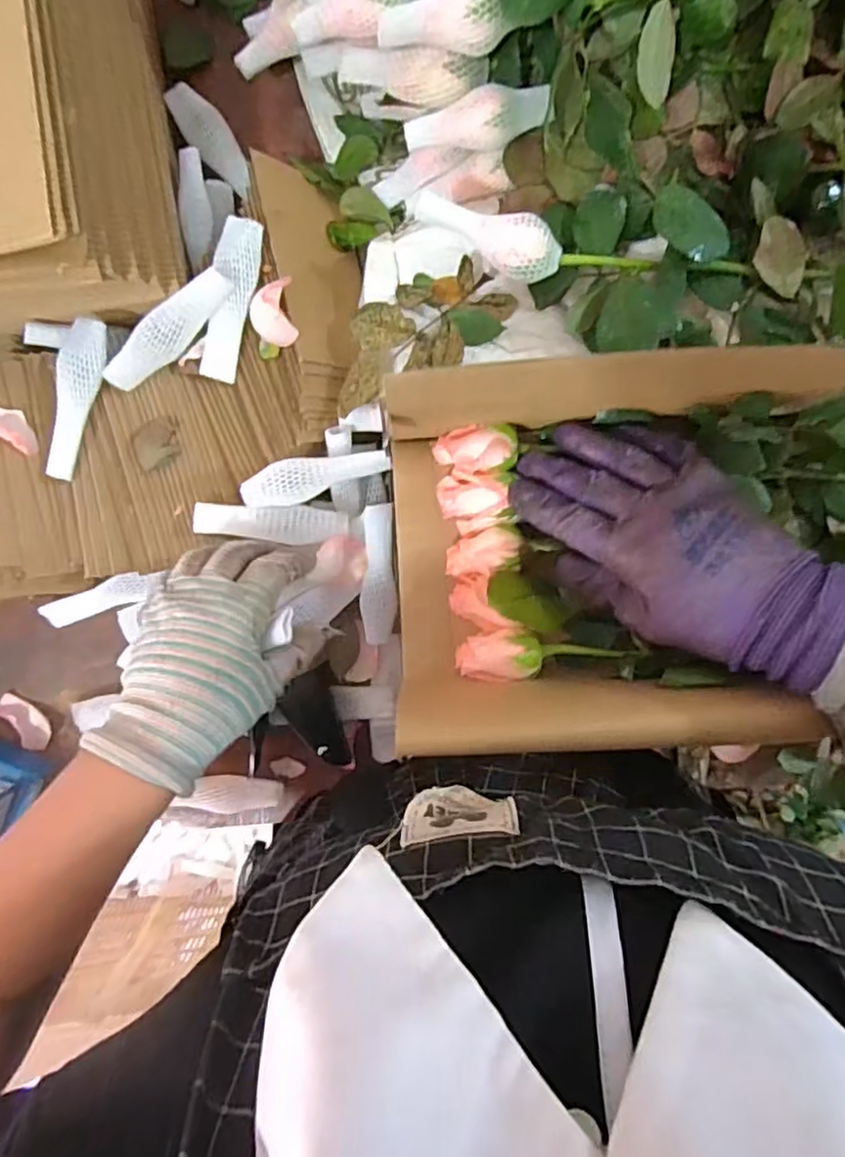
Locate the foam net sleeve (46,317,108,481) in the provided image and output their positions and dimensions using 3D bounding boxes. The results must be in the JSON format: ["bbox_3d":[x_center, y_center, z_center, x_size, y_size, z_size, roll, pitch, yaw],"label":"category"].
[{"bbox_3d":[-0.220,-0.112,0.401,0.026,0.021,0.097,22,92,-3],"label":"foam net sleeve"}]

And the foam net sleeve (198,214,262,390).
[{"bbox_3d":[-0.120,-0.172,0.399,0.025,0.014,0.095,16,107,-3],"label":"foam net sleeve"}]

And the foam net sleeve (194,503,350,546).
[{"bbox_3d":[-0.097,-0.037,0.417,0.095,0.018,0.023,6,93,-3],"label":"foam net sleeve"}]

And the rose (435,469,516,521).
[{"bbox_3d":[0.028,-0.046,0.366,0.038,0.023,0.027,6,93,-3],"label":"rose"}]

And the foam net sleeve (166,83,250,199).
[{"bbox_3d":[-0.146,-0.305,0.443,0.029,0.013,0.074,-40,107,9],"label":"foam net sleeve"}]

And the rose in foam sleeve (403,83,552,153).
[{"bbox_3d":[0.033,-0.279,0.389,0.086,0.023,0.030,-8,93,-2],"label":"rose in foam sleeve"}]

